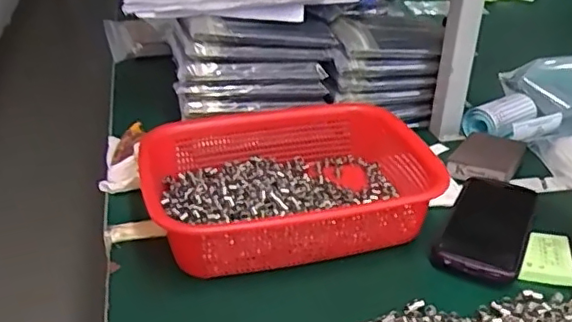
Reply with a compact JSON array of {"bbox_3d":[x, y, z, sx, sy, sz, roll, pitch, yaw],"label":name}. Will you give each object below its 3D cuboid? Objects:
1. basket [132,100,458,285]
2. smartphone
[{"bbox_3d":[0.014,0.019,0.607,0.300,0.063,0.212,-7,31,-14],"label":"basket"},{"bbox_3d":[0.206,0.060,0.597,0.079,0.013,0.181,15,32,22],"label":"smartphone"}]

